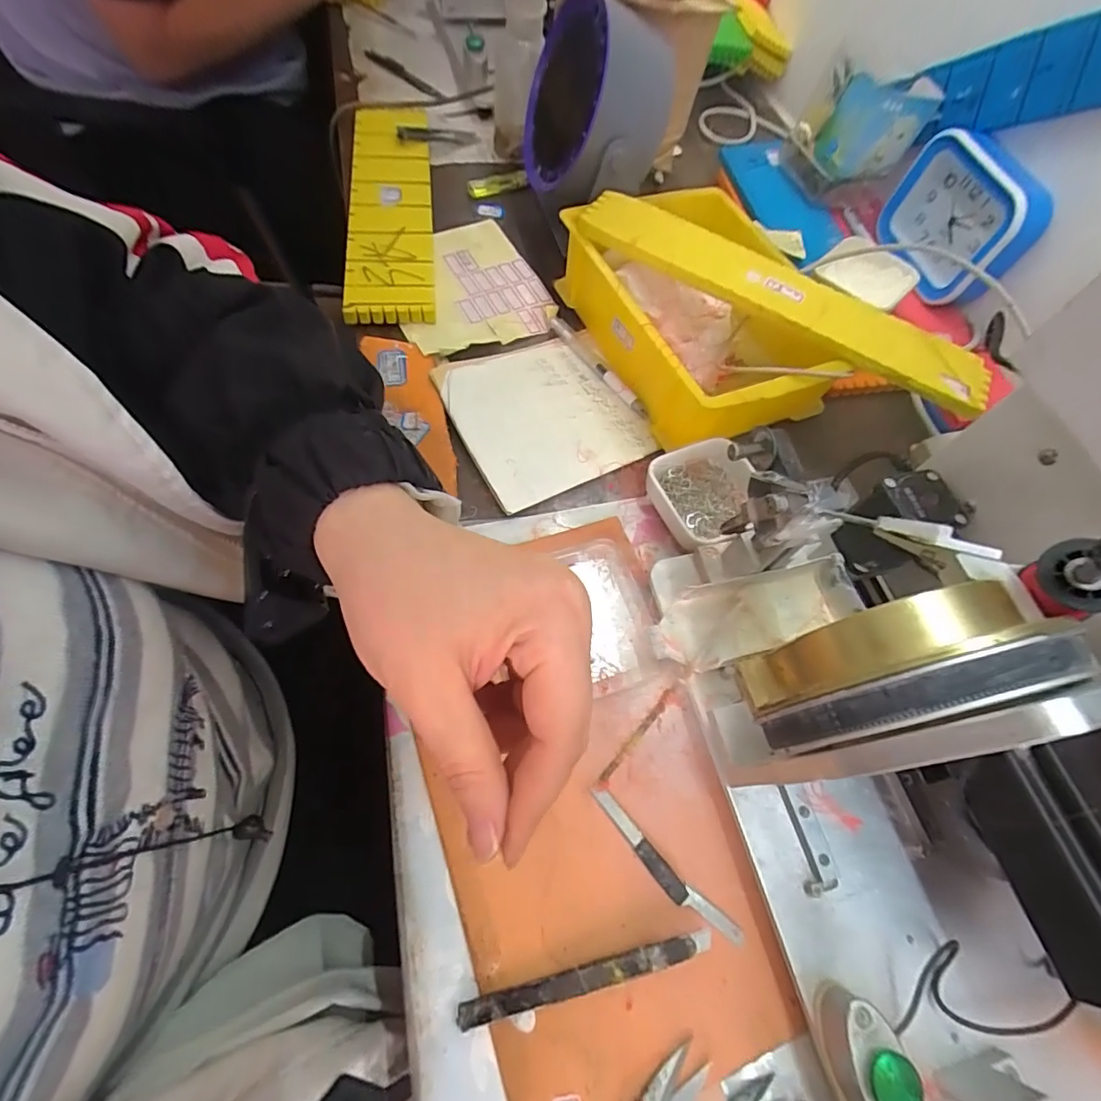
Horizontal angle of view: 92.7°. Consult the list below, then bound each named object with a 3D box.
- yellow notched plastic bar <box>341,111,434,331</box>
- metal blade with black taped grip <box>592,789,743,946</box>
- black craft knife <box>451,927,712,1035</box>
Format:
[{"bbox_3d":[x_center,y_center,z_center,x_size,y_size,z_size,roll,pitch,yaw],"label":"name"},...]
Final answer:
[{"bbox_3d":[-0.165,-0.354,0.543,0.080,0.026,0.320,-6,65,-4],"label":"yellow notched plastic bar"},{"bbox_3d":[0.065,0.186,0.308,0.109,0.008,0.015,42,67,14],"label":"metal blade with black taped grip"},{"bbox_3d":[0.020,0.227,0.278,0.137,0.007,0.012,-10,65,-10],"label":"black craft knife"}]

